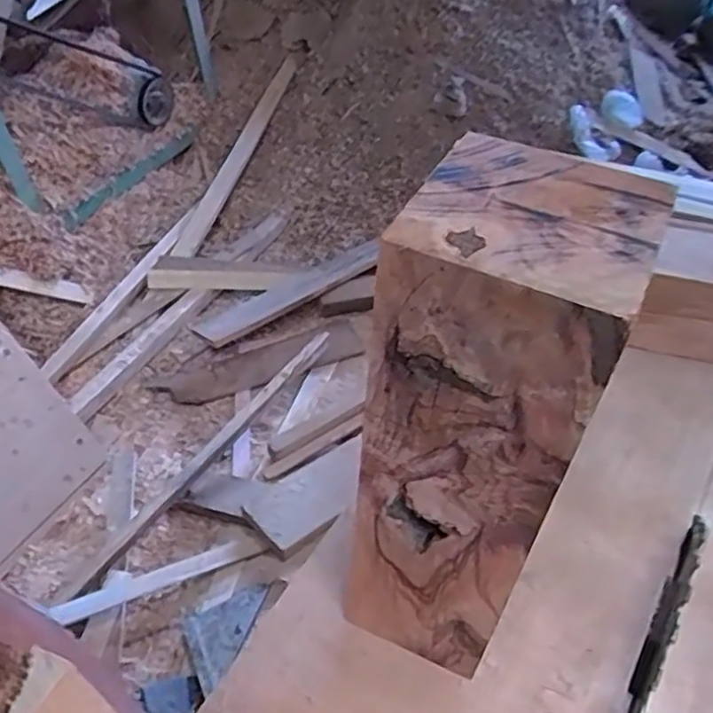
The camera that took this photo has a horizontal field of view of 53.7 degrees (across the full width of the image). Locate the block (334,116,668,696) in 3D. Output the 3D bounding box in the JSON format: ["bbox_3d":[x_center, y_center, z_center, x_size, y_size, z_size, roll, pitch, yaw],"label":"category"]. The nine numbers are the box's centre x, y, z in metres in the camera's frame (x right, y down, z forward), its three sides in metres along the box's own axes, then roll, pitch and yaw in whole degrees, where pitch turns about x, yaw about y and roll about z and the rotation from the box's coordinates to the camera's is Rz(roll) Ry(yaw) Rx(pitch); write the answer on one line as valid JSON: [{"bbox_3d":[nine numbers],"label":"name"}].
[{"bbox_3d":[0.070,0.054,0.410,0.101,0.326,0.104,20,50,19],"label":"block"}]

